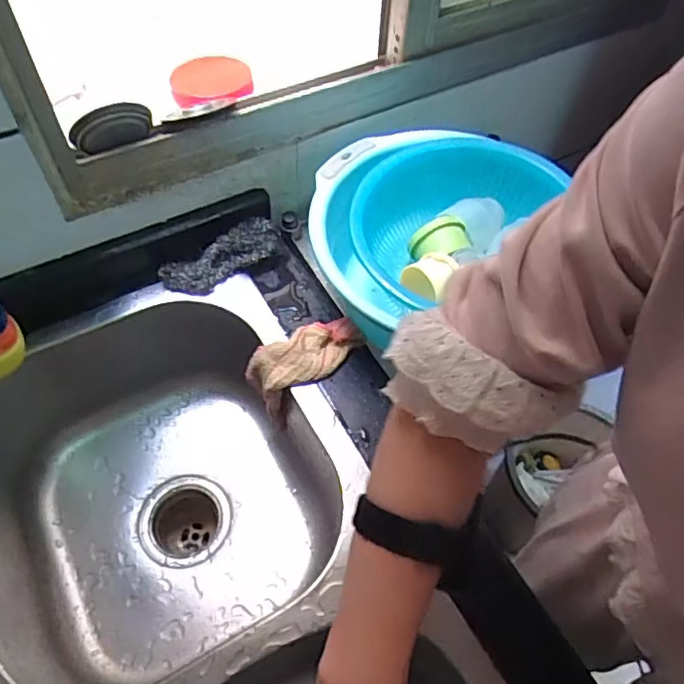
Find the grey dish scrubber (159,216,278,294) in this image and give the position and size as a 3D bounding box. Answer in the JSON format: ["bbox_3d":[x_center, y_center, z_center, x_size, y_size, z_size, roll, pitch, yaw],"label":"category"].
[{"bbox_3d":[-0.139,-0.097,0.679,0.143,0.035,0.041,-29,61,-2],"label":"grey dish scrubber"}]

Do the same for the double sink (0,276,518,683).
[{"bbox_3d":[-0.110,0.291,0.557,0.371,0.209,0.739,-26,61,-19],"label":"double sink"}]

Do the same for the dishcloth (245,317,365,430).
[{"bbox_3d":[-0.038,0.025,0.649,0.120,0.088,0.064,-24,60,-18],"label":"dishcloth"}]

